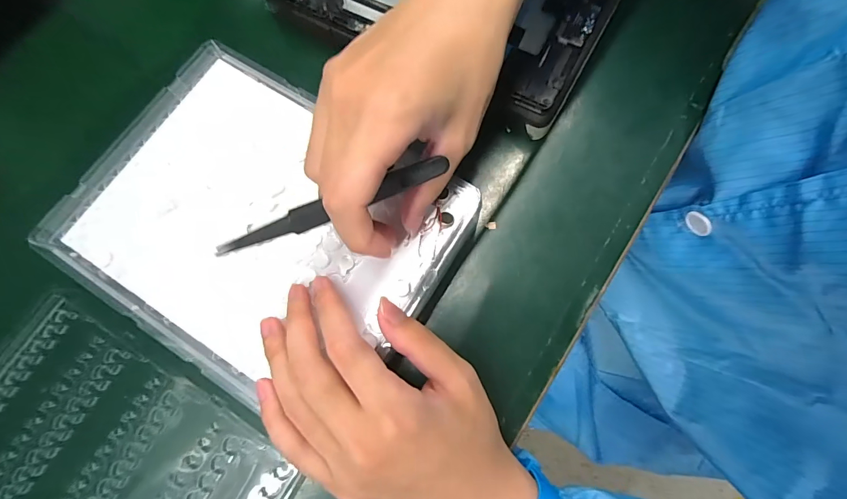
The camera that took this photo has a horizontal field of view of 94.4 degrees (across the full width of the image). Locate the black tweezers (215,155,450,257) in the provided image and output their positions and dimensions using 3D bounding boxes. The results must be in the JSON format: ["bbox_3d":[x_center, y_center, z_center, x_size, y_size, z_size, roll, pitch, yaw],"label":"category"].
[{"bbox_3d":[-0.041,-0.021,0.186,0.111,0.006,0.014,-22,77,-12],"label":"black tweezers"}]

